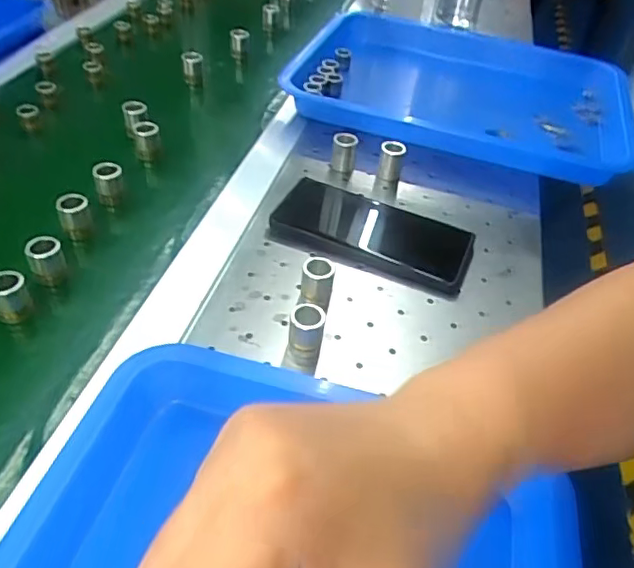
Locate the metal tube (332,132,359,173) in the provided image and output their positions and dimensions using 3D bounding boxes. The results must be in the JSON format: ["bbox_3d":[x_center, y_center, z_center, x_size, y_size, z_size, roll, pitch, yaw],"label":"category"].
[{"bbox_3d":[0.026,-0.129,0.564,0.022,0.034,0.017,9,43,4],"label":"metal tube"}]

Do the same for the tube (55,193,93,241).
[{"bbox_3d":[-0.198,-0.049,0.480,0.023,0.047,0.021,-16,47,-21],"label":"tube"}]

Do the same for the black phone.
[{"bbox_3d":[0.049,-0.045,0.493,0.161,0.019,0.080,20,45,15],"label":"black phone"}]

